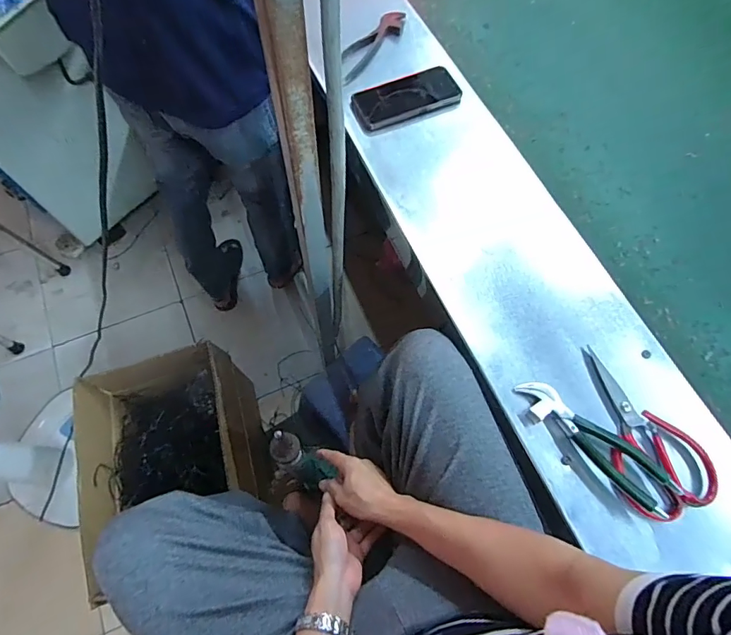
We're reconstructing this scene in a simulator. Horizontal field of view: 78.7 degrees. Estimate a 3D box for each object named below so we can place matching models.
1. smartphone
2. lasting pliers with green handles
[{"bbox_3d":[0.068,-0.359,0.728,0.172,0.010,0.077,-21,80,-6],"label":"smartphone"},{"bbox_3d":[0.266,0.142,0.517,0.048,0.029,0.194,-41,75,-16],"label":"lasting pliers with green handles"}]

